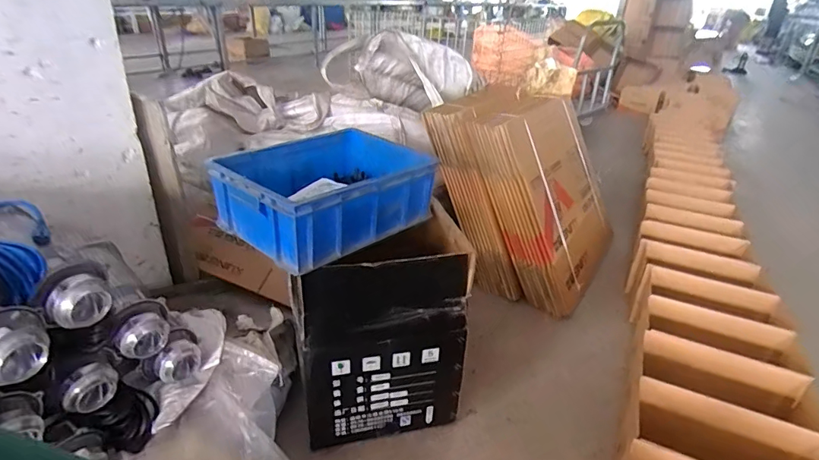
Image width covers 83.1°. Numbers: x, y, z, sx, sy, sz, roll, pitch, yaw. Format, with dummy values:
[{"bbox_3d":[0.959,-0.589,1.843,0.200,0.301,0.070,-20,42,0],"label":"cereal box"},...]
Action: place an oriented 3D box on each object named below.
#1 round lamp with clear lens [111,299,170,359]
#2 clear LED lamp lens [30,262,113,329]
[{"bbox_3d":[-0.511,0.192,0.887,0.095,0.095,0.067,-14,32,-29],"label":"round lamp with clear lens"},{"bbox_3d":[-0.552,0.109,0.762,0.101,0.092,0.048,-18,34,-34],"label":"clear LED lamp lens"}]

